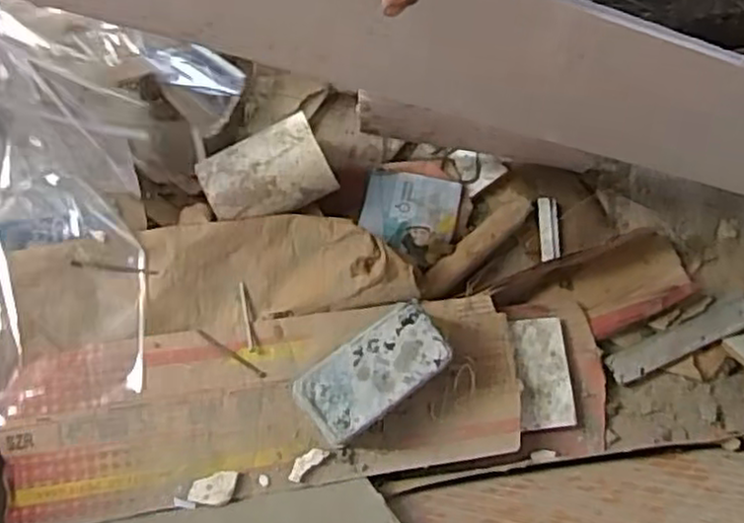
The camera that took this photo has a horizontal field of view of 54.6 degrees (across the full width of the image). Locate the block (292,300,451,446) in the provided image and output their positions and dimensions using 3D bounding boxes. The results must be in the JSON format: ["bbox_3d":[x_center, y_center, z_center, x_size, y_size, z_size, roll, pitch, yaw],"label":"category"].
[{"bbox_3d":[0.001,0.102,0.654,0.135,0.061,0.067,-35,77,-9],"label":"block"}]

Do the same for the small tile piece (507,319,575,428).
[{"bbox_3d":[0.171,0.112,0.726,0.056,0.013,0.110,-3,79,-12],"label":"small tile piece"}]

